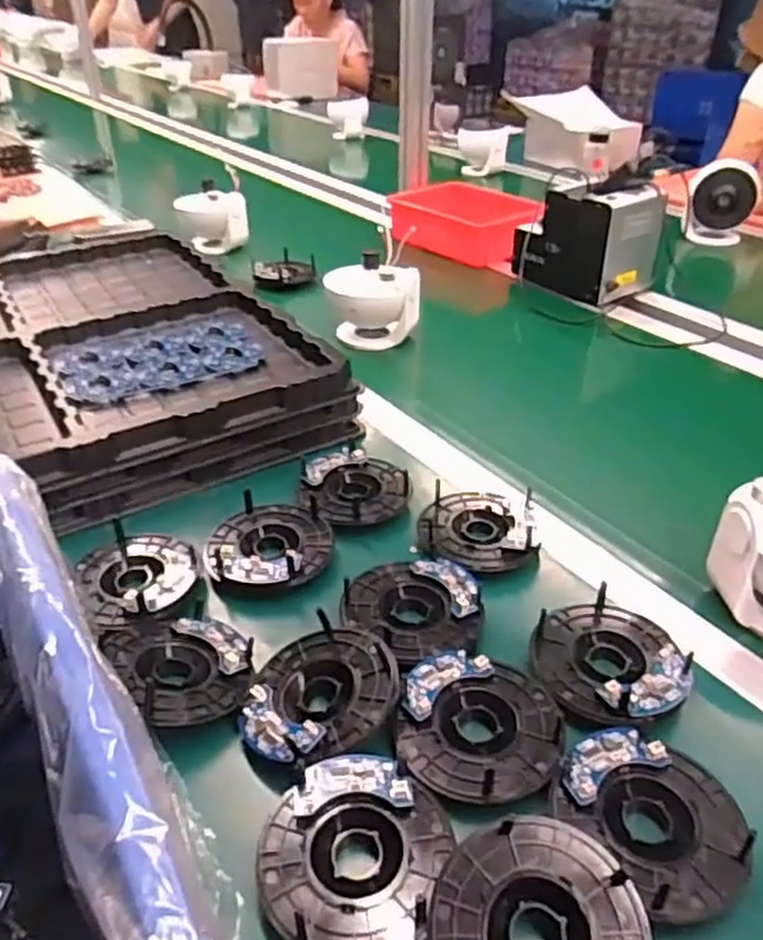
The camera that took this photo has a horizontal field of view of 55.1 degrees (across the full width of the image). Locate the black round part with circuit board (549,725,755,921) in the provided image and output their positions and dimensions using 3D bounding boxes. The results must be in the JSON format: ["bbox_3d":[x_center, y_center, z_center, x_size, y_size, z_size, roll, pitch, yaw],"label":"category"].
[{"bbox_3d":[0.151,0.184,0.399,0.099,0.015,0.094,-1,35,0],"label":"black round part with circuit board"}]

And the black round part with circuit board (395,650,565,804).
[{"bbox_3d":[0.060,0.156,0.447,0.096,0.021,0.088,-1,35,0],"label":"black round part with circuit board"}]

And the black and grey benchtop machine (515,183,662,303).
[{"bbox_3d":[0.303,-0.336,1.080,0.123,0.153,0.185,-28,43,-33],"label":"black and grey benchtop machine"}]

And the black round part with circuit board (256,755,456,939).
[{"bbox_3d":[-0.016,0.199,0.384,0.092,0.016,0.096,-1,35,0],"label":"black round part with circuit board"}]

